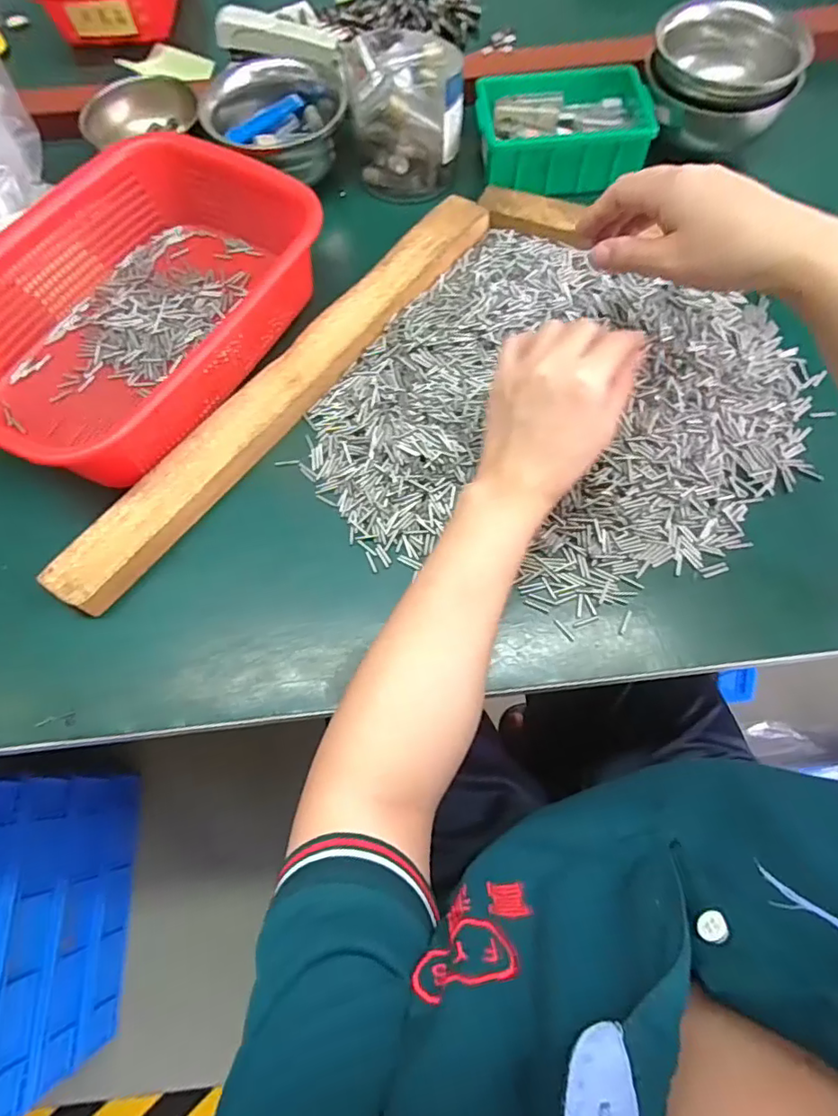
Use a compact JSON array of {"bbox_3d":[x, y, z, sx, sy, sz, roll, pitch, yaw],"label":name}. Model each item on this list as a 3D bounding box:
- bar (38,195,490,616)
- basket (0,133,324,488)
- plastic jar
[{"bbox_3d":[-0.095,-0.139,0.425,0.045,0.020,0.441,35,74,15],"label":"bar"},{"bbox_3d":[-0.218,-0.192,0.427,0.201,0.068,0.278,30,72,13],"label":"basket"},{"bbox_3d":[-0.011,-0.390,0.492,0.094,0.105,0.084,-15,69,-4],"label":"plastic jar"}]

